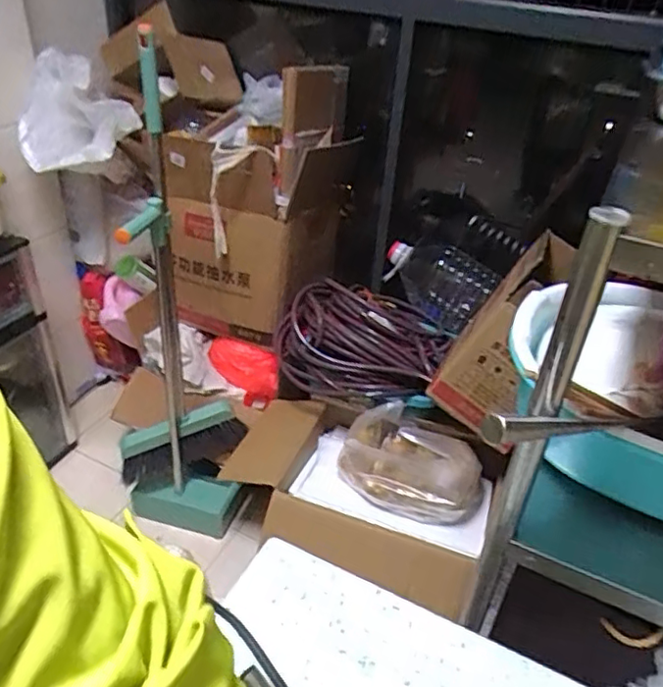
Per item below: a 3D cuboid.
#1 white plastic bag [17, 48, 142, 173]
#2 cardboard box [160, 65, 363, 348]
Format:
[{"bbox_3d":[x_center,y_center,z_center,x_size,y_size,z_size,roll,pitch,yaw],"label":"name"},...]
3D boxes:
[{"bbox_3d":[-0.580,-0.528,1.379,0.241,0.203,0.184,6,35,3],"label":"white plastic bag"},{"bbox_3d":[-0.207,-0.371,1.600,0.427,0.609,0.410,15,36,16],"label":"cardboard box"}]

